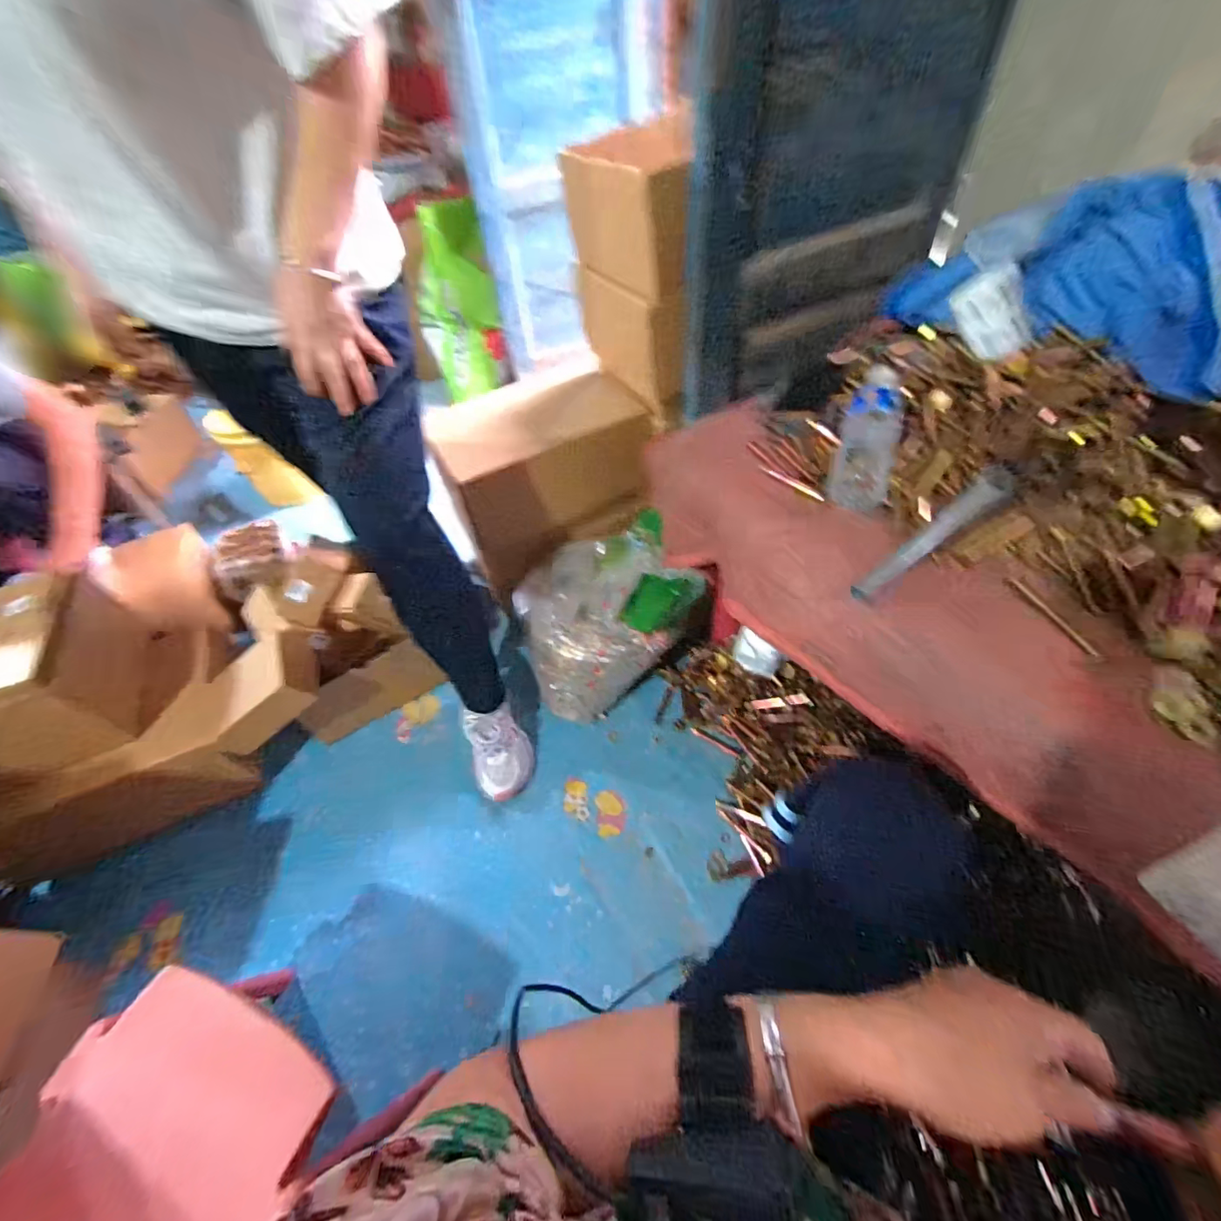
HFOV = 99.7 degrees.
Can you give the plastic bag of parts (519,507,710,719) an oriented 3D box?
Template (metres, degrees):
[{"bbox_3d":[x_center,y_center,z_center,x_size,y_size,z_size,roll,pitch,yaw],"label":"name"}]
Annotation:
[{"bbox_3d":[-0.017,0.013,1.019,0.298,0.215,0.282,-17,50,-10],"label":"plastic bag of parts"}]

